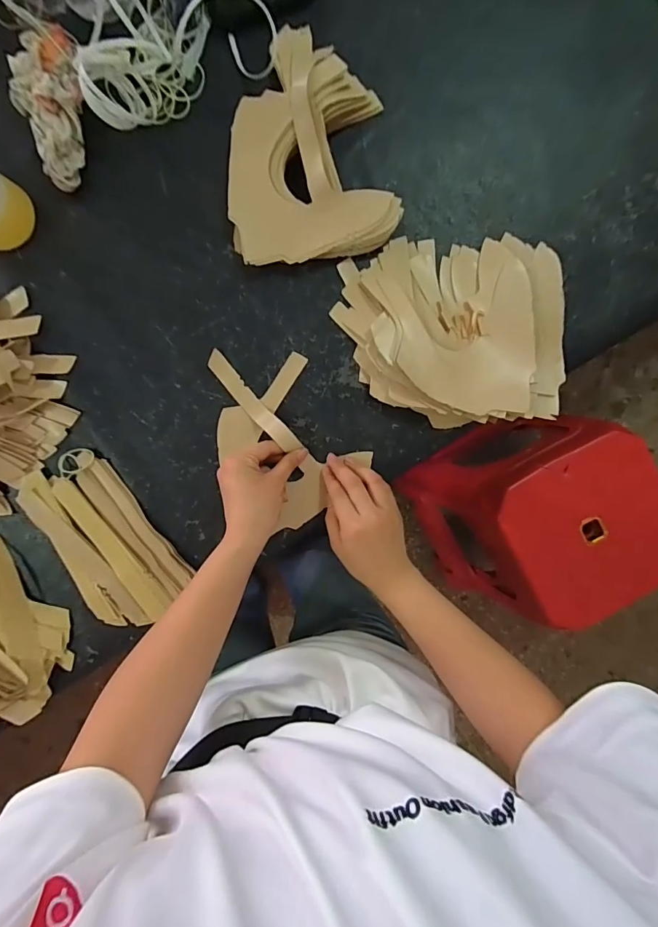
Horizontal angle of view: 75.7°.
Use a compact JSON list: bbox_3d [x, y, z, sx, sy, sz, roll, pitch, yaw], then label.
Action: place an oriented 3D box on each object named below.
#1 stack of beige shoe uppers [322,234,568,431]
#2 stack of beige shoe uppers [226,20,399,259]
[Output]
[{"bbox_3d":[0.133,-0.141,0.455,0.230,0.033,0.191,-3,93,-3],"label":"stack of beige shoe uppers"},{"bbox_3d":[-0.024,-0.325,0.430,0.165,0.046,0.220,-7,93,-3],"label":"stack of beige shoe uppers"}]

